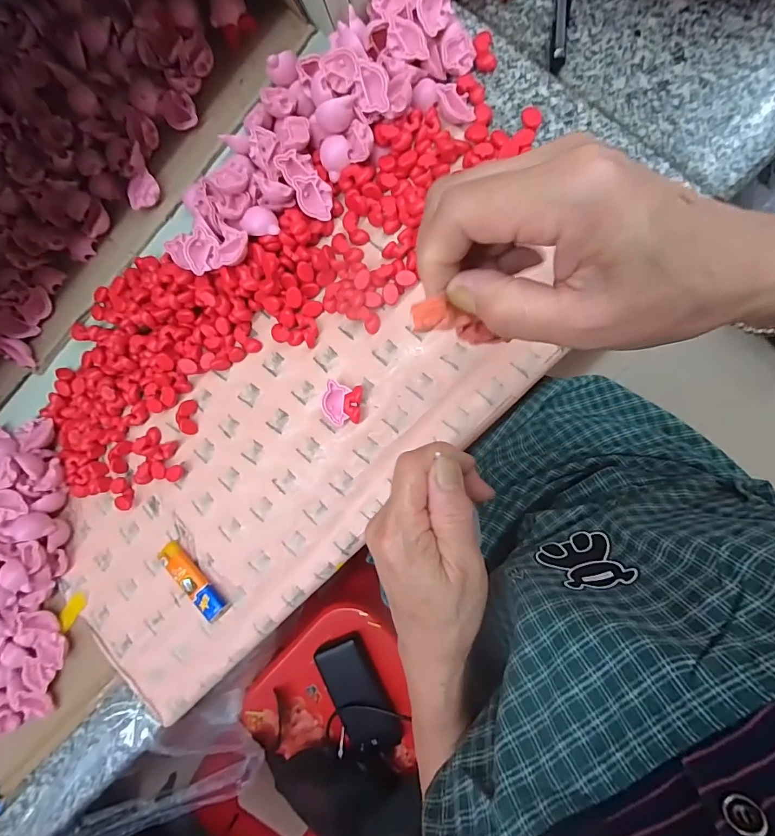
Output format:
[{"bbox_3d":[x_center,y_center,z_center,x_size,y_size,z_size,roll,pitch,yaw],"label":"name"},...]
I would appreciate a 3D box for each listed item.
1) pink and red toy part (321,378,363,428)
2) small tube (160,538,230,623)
[{"bbox_3d":[-0.037,-0.012,0.341,0.033,0.016,0.035,4,90,13],"label":"pink and red toy part"},{"bbox_3d":[-0.175,0.146,0.363,0.021,0.015,0.079,-44,80,8],"label":"small tube"}]

